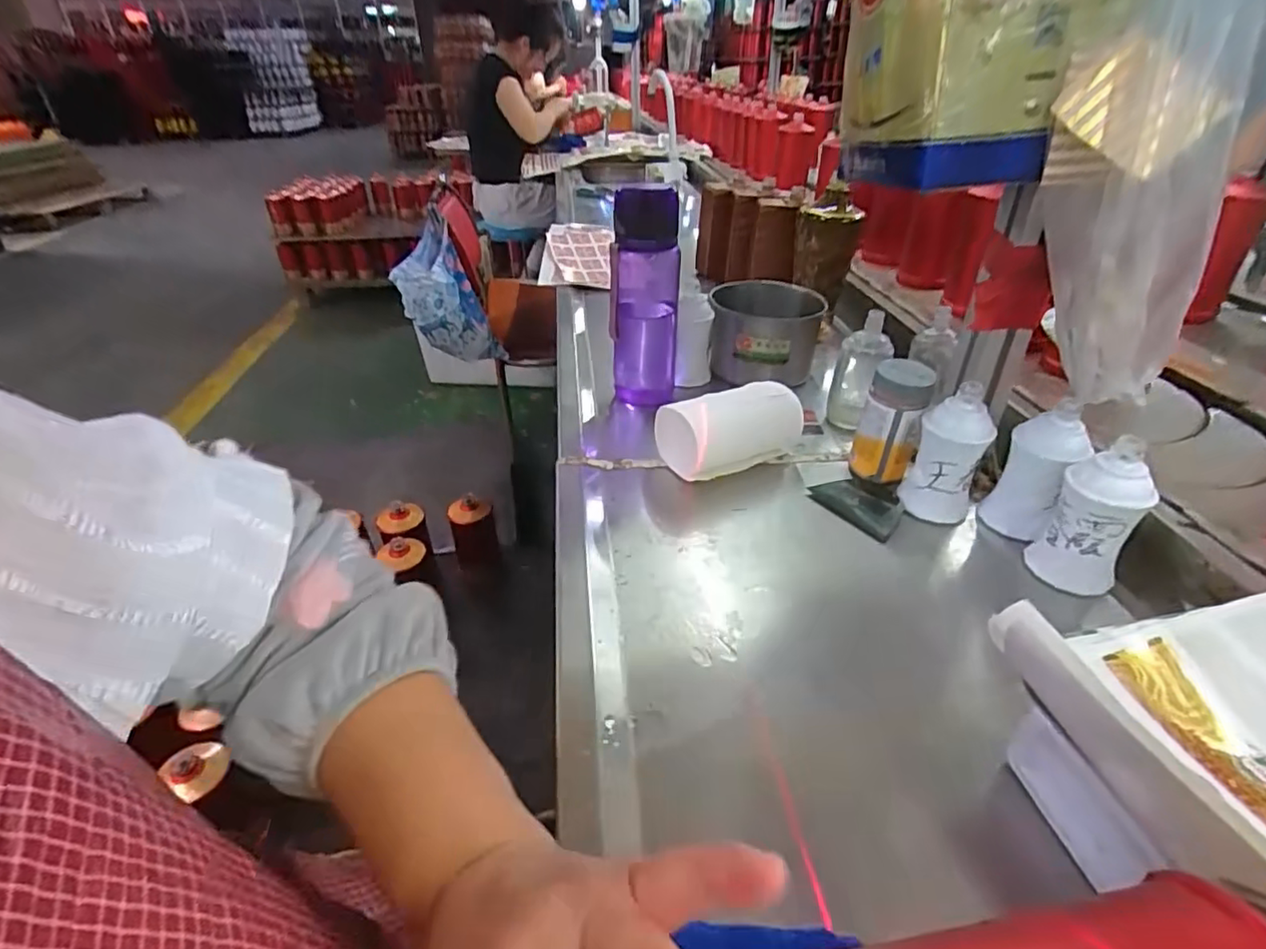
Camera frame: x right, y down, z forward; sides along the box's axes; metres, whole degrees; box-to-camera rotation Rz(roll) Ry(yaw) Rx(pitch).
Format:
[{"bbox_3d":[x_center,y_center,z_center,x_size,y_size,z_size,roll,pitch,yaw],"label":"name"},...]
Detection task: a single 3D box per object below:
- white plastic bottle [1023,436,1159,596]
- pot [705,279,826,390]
[{"bbox_3d":[0.342,0.032,0.458,0.056,0.114,0.044,19,40,27],"label":"white plastic bottle"},{"bbox_3d":[0.164,-0.173,0.766,0.133,0.093,0.117,5,36,9],"label":"pot"}]

